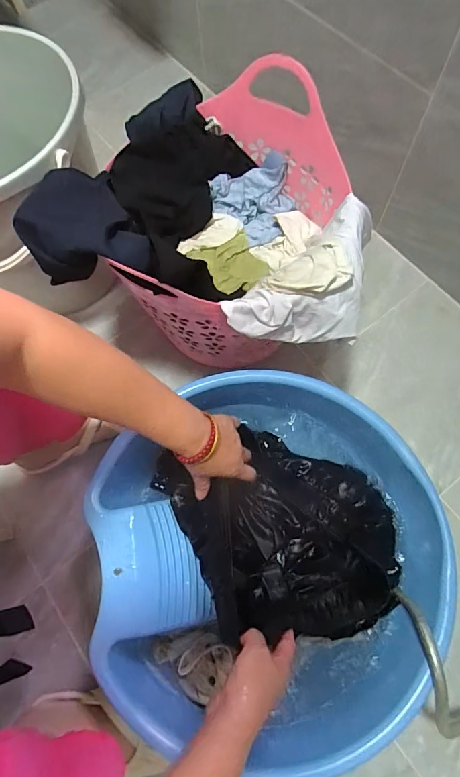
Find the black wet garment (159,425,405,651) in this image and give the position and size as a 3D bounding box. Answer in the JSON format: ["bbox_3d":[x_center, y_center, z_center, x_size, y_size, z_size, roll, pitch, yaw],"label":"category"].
[{"bbox_3d":[0.083,0.199,0.573,0.286,0.071,0.313,-1,70,2],"label":"black wet garment"}]

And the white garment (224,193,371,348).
[{"bbox_3d":[0.123,-0.127,0.517,0.138,0.078,0.254,42,78,15],"label":"white garment"}]

